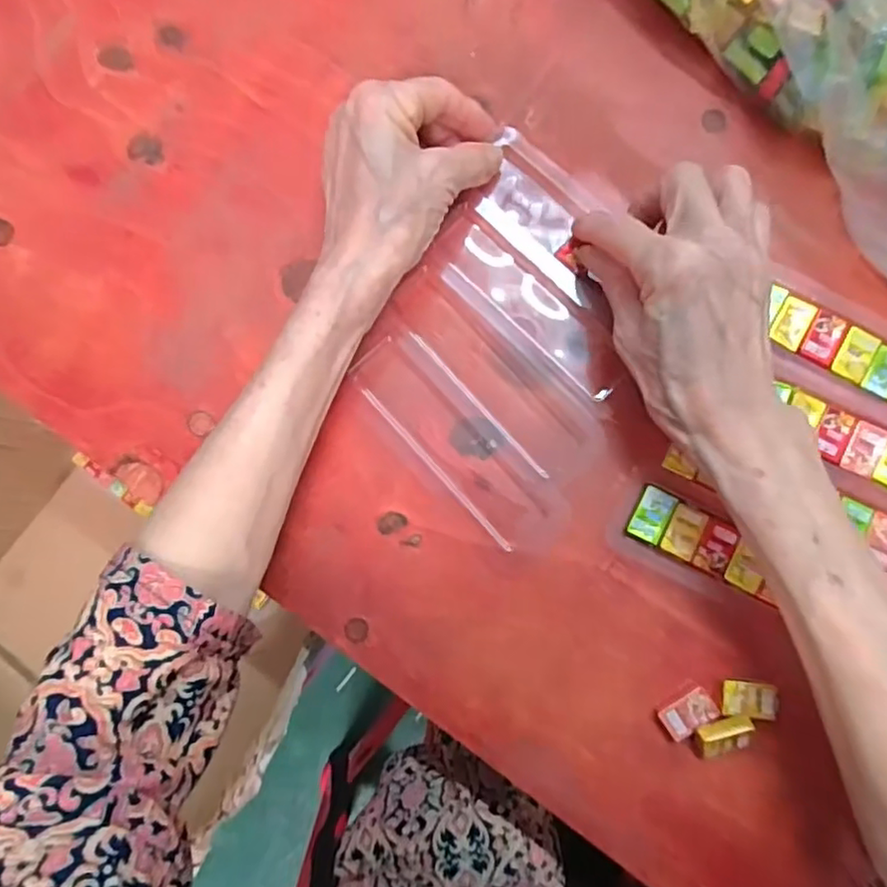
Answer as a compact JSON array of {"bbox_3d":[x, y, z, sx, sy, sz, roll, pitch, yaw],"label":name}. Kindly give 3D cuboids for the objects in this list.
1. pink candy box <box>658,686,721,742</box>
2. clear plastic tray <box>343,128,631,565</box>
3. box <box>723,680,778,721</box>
[{"bbox_3d":[0.118,0.130,0.304,0.026,0.006,0.016,-32,84,0],"label":"pink candy box"},{"bbox_3d":[0.038,-0.054,0.327,0.128,0.011,0.171,35,87,5],"label":"clear plastic tray"},{"bbox_3d":[0.147,0.123,0.304,0.026,0.010,0.017,8,85,4],"label":"box"}]

